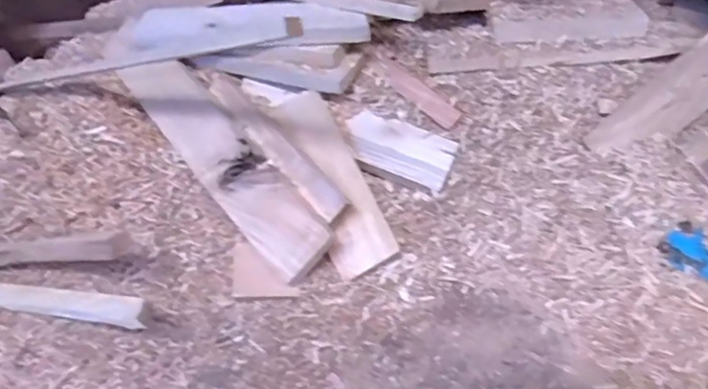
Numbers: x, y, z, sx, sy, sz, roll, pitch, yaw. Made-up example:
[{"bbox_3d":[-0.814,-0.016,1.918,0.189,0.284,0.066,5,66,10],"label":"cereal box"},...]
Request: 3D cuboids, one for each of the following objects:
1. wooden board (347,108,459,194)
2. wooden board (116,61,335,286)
[{"bbox_3d":[0.054,-0.057,0.703,0.133,0.006,0.069,22,66,9],"label":"wooden board"},{"bbox_3d":[-0.156,-0.046,0.675,0.078,0.026,0.355,-48,65,10],"label":"wooden board"}]

